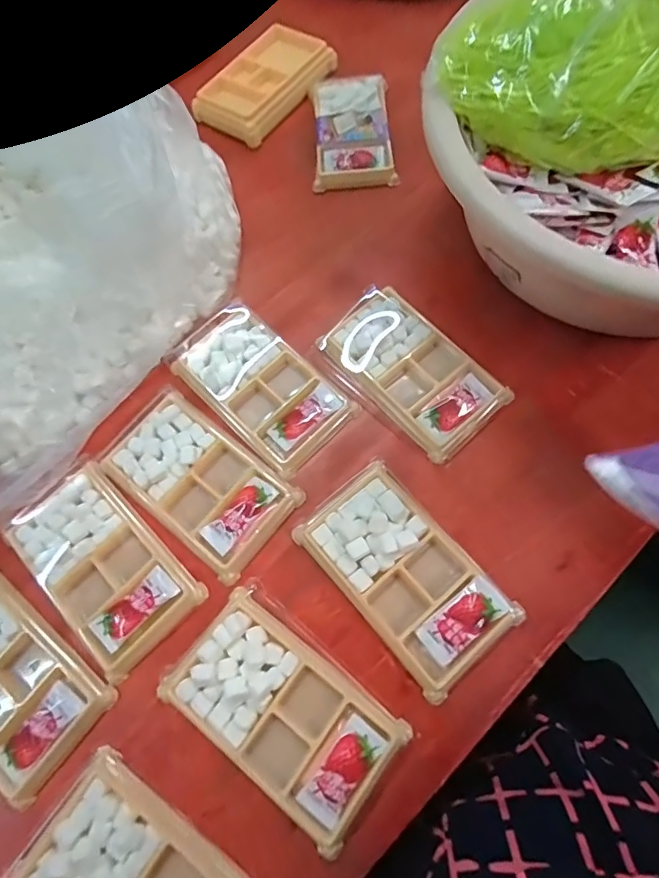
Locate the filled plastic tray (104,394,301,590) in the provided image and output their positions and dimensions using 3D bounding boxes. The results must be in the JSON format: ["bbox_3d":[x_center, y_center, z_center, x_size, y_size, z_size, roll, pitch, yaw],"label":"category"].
[{"bbox_3d":[-0.094,0.029,0.359,0.136,0.014,0.075,38,75,14],"label":"filled plastic tray"}]

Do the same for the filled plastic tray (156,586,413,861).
[{"bbox_3d":[-0.029,0.164,0.299,0.135,0.013,0.074,36,75,14],"label":"filled plastic tray"}]

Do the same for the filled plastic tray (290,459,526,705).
[{"bbox_3d":[0.049,0.085,0.323,0.078,0.016,0.138,-39,73,-12],"label":"filled plastic tray"}]

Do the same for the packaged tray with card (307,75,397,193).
[{"bbox_3d":[0.021,-0.295,0.475,0.073,0.020,0.130,-4,70,0],"label":"packaged tray with card"}]

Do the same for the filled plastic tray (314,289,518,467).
[{"bbox_3d":[0.062,-0.055,0.378,0.080,0.010,0.137,-41,74,-12],"label":"filled plastic tray"}]

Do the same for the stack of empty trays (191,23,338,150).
[{"bbox_3d":[-0.067,-0.362,0.503,0.083,0.024,0.141,35,75,14],"label":"stack of empty trays"}]

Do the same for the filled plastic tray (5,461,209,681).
[{"bbox_3d":[-0.155,0.084,0.340,0.075,0.012,0.132,-42,74,-13],"label":"filled plastic tray"}]

